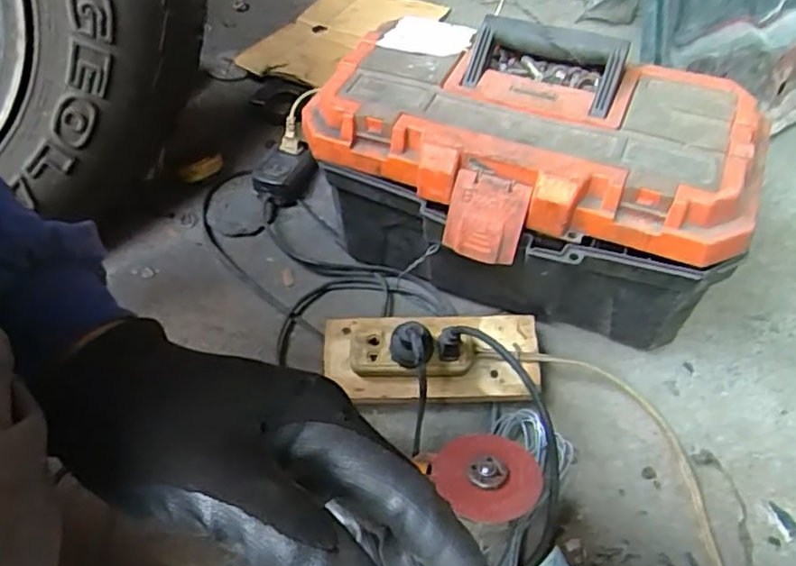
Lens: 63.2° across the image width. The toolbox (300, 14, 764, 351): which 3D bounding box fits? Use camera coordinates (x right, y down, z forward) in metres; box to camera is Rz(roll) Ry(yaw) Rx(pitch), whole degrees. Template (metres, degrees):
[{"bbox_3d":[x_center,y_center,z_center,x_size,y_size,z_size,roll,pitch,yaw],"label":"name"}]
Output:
[{"bbox_3d":[0.114,-0.087,0.617,0.374,0.202,0.216,14,56,15],"label":"toolbox"}]

